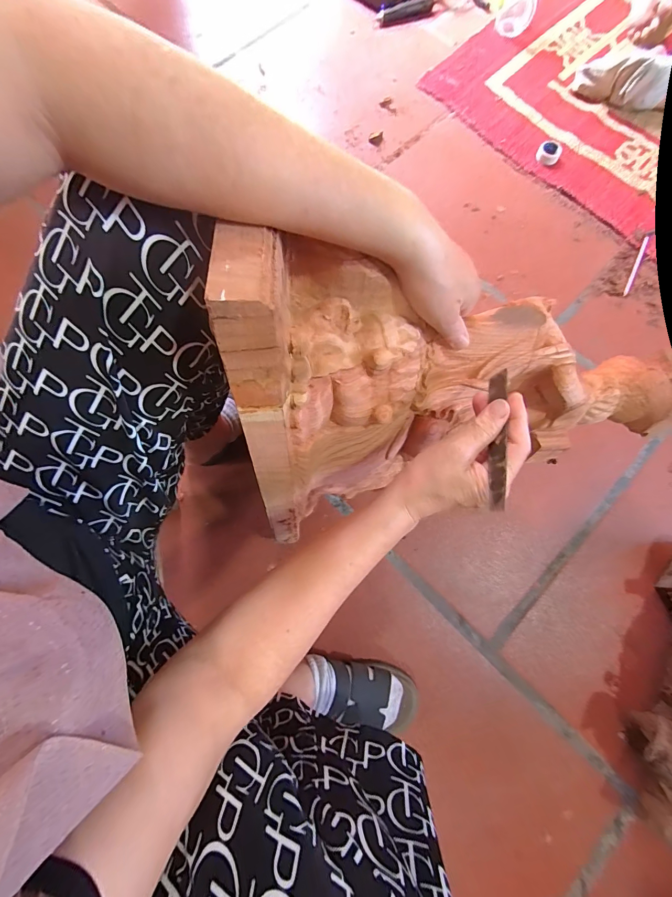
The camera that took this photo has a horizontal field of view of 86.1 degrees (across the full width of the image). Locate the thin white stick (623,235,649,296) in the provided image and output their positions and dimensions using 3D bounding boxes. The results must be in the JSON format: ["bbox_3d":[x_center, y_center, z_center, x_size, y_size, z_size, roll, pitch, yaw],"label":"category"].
[{"bbox_3d":[0.607,-0.370,0.727,0.011,0.005,0.154,26,77,5],"label":"thin white stick"}]

